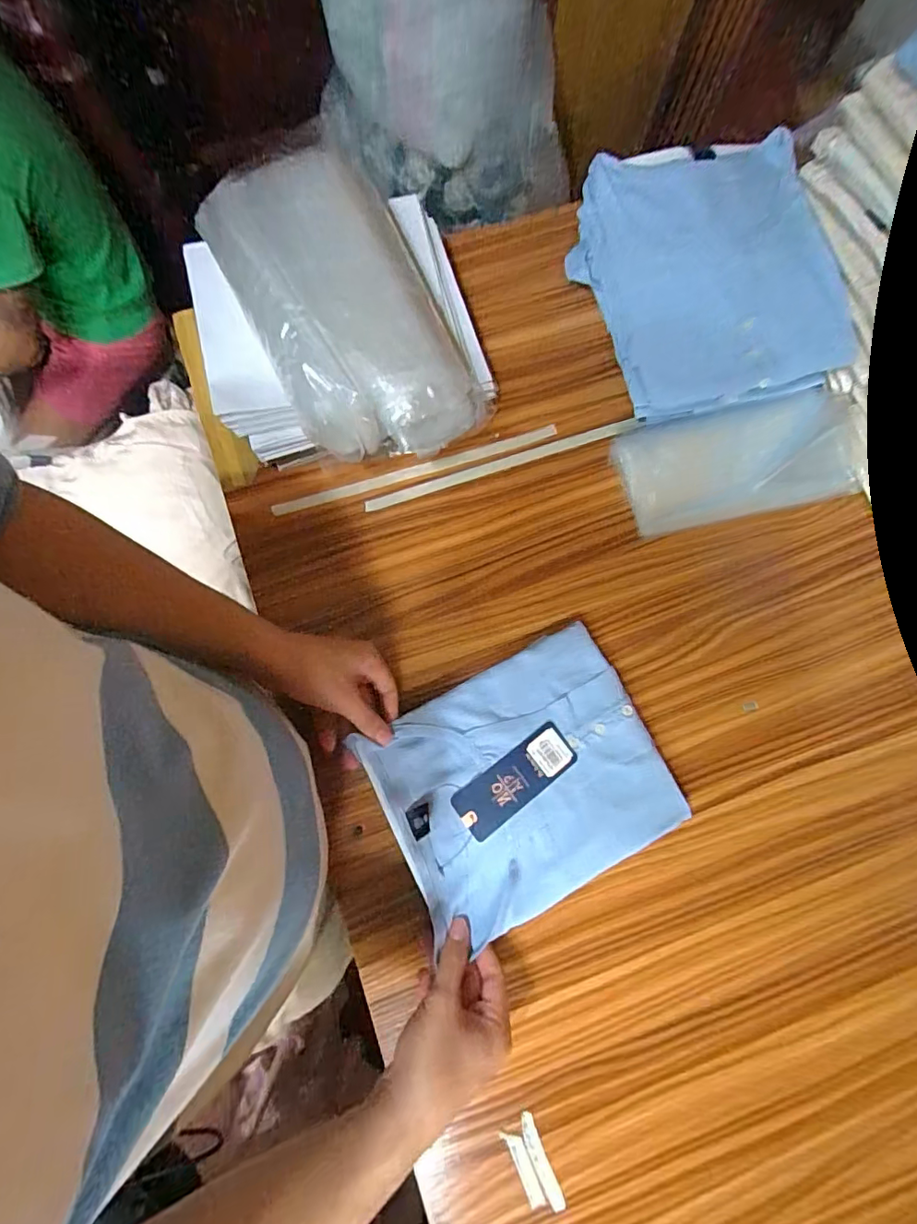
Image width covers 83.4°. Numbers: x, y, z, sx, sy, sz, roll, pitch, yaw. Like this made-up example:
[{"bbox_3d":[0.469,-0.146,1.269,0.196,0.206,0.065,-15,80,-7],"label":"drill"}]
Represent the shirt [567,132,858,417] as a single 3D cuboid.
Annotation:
[{"bbox_3d":[0.258,-0.340,0.539,0.213,0.100,0.268,-20,80,-5],"label":"shirt"}]

